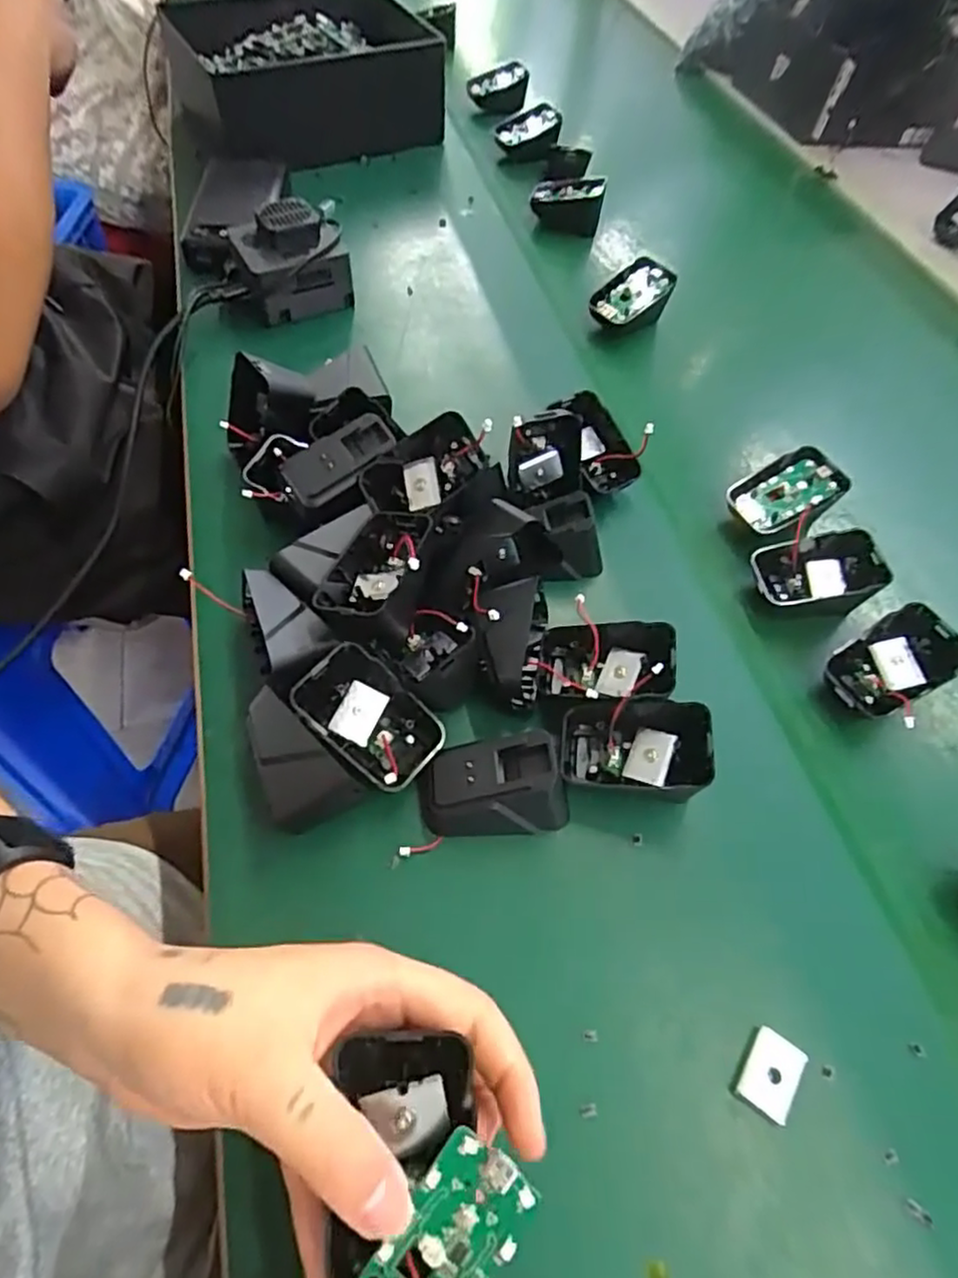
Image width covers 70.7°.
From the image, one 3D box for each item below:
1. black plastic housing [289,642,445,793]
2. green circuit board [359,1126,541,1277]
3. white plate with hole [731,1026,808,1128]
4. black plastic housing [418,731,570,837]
[{"bbox_3d":[-0.054,0.037,0.328,0.045,0.029,0.069,-43,93,-11],"label":"black plastic housing"},{"bbox_3d":[-0.010,0.176,0.194,0.031,0.004,0.057,36,77,9],"label":"green circuit board"},{"bbox_3d":[0.117,0.174,0.271,0.021,0.005,0.029,31,58,16],"label":"white plate with hole"},{"bbox_3d":[0.008,0.067,0.319,0.070,0.039,0.041,2,55,-4],"label":"black plastic housing"}]

